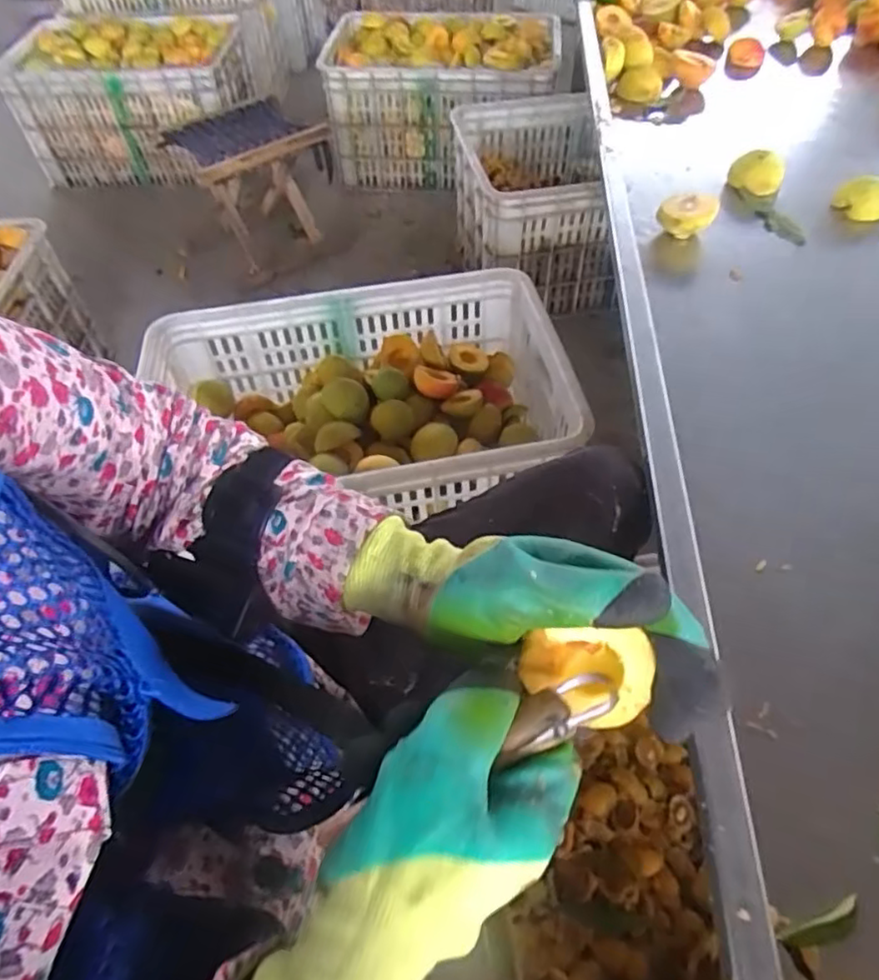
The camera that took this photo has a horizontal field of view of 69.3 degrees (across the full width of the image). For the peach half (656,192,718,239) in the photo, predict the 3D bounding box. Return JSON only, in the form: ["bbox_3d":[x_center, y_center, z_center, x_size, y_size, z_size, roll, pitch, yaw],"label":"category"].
[{"bbox_3d":[0.278,-0.307,0.715,0.063,0.040,0.052,20,56,17],"label":"peach half"}]

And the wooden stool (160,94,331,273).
[{"bbox_3d":[-0.375,-0.601,1.315,0.253,0.270,0.235,-38,60,-24],"label":"wooden stool"}]

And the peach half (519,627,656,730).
[{"bbox_3d":[0.069,0.082,0.303,0.055,0.050,0.028,10,20,16],"label":"peach half"}]

